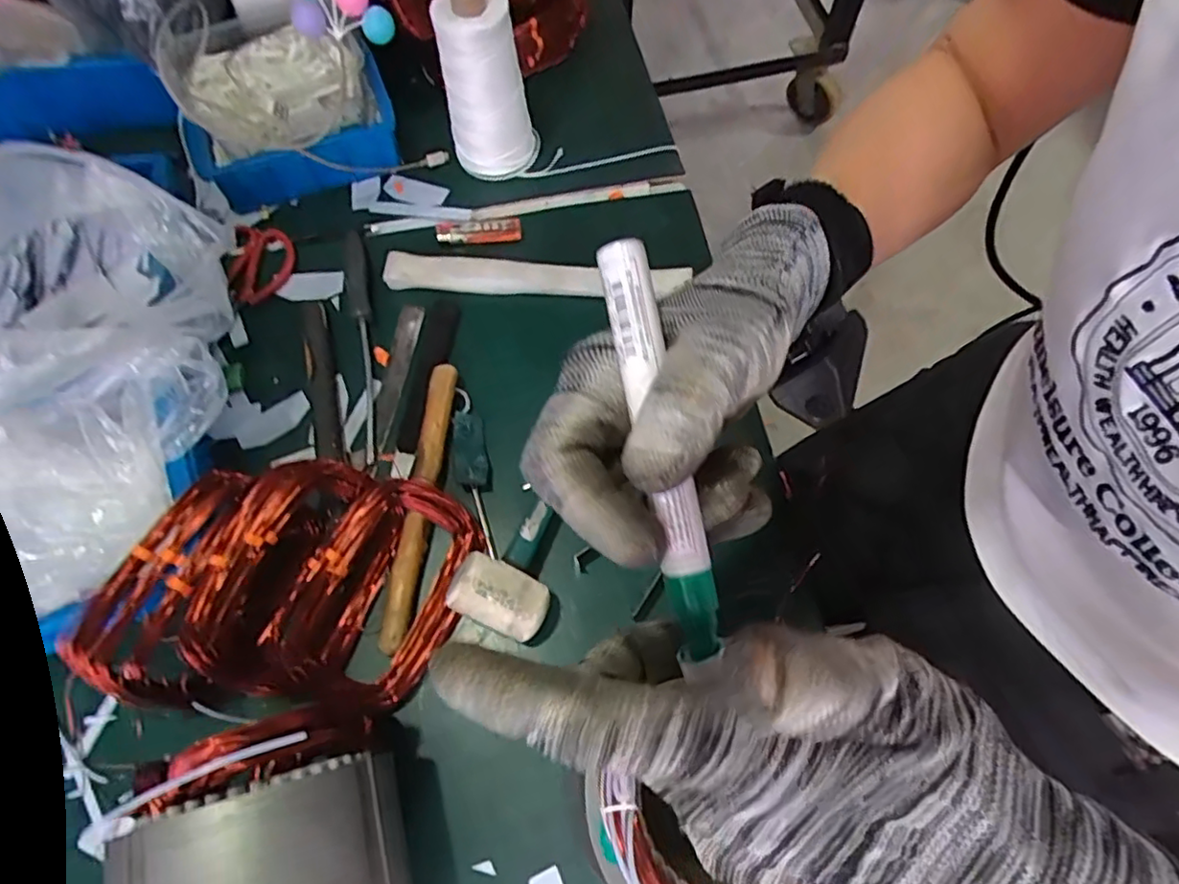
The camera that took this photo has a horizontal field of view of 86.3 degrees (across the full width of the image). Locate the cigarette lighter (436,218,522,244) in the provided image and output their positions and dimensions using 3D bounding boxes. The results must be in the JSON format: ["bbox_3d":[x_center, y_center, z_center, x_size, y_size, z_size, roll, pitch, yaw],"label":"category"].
[{"bbox_3d":[-0.113,-0.217,0.644,0.086,0.010,0.029,-2,68,0],"label":"cigarette lighter"}]

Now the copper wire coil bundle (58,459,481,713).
[{"bbox_3d":[-0.220,0.109,0.478,0.250,0.089,0.182,1,68,1],"label":"copper wire coil bundle"}]

